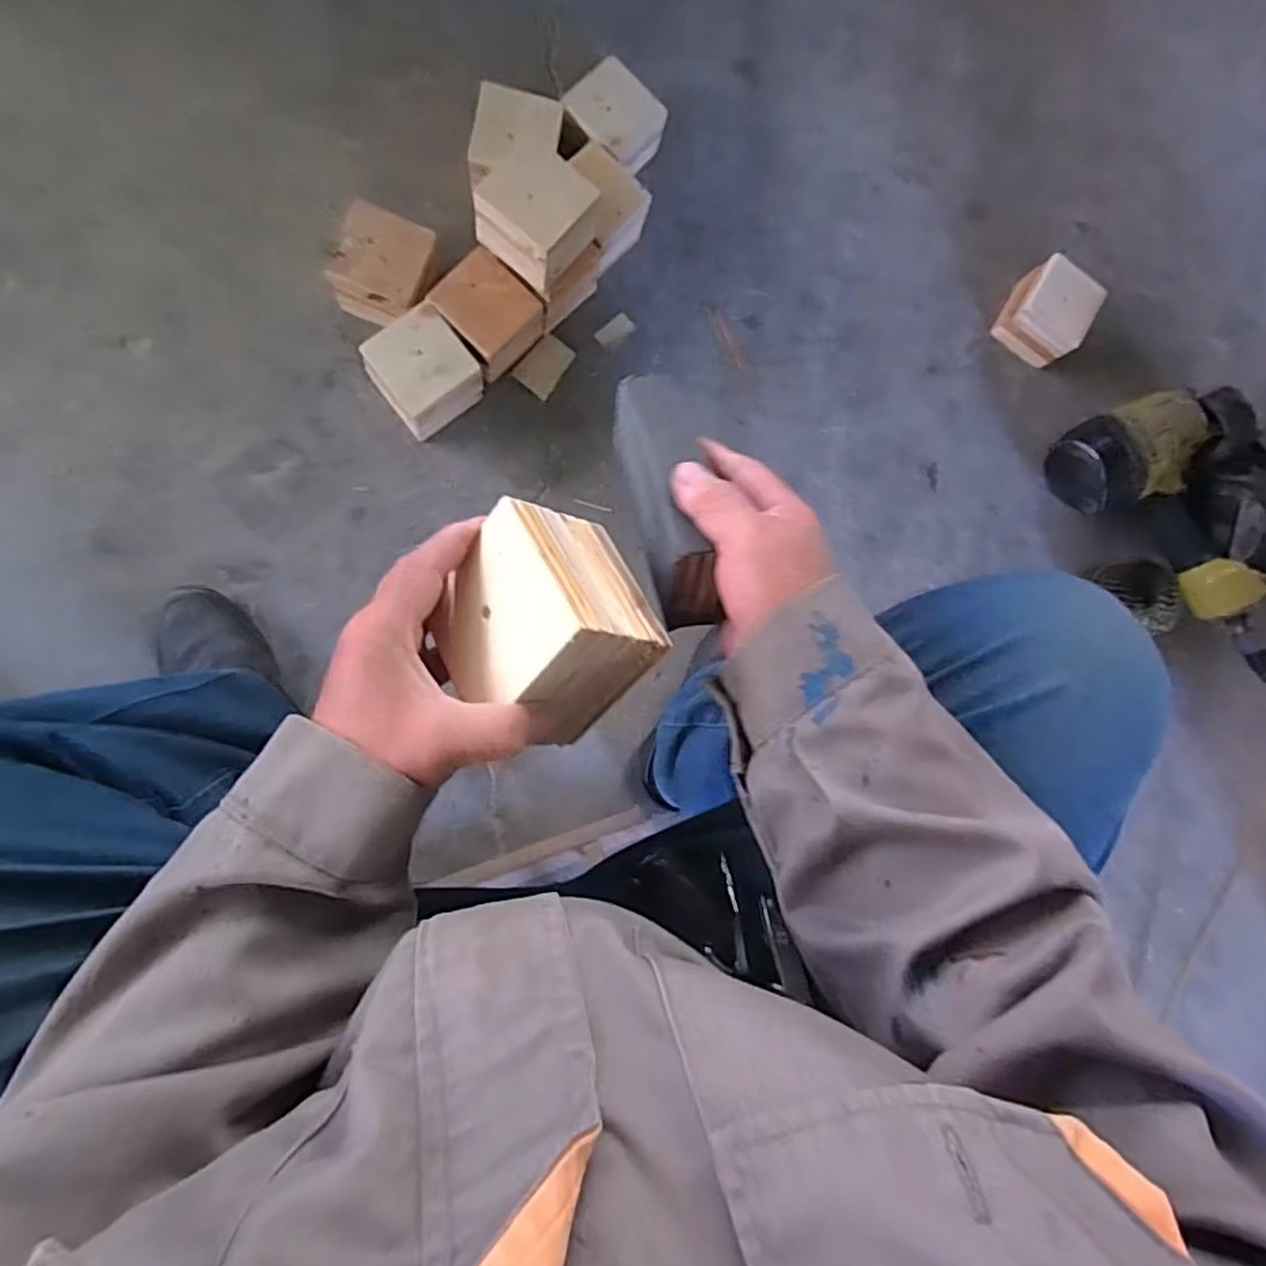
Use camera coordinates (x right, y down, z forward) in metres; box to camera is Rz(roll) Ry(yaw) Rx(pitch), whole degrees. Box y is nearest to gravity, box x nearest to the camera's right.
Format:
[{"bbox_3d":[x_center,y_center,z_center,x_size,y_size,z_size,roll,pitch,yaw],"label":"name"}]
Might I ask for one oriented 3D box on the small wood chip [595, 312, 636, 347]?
[{"bbox_3d":[-0.022,-0.368,0.865,0.049,0.005,0.028,-42,93,-10],"label":"small wood chip"}]

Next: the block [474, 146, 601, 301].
[{"bbox_3d":[-0.101,-0.433,0.733,0.101,0.067,0.098,37,80,-5],"label":"block"}]

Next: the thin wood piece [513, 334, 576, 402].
[{"bbox_3d":[-0.103,-0.320,0.846,0.046,0.006,0.072,36,80,-5],"label":"thin wood piece"}]

